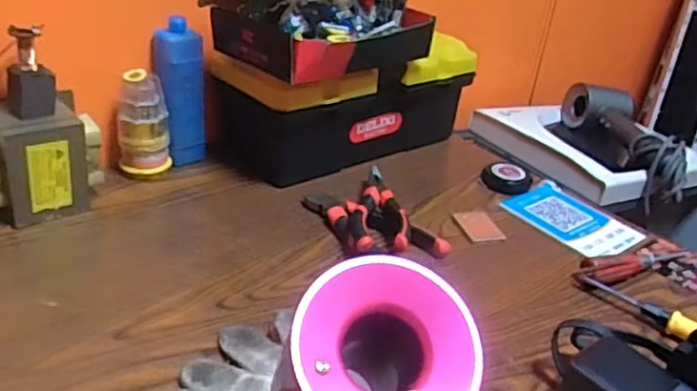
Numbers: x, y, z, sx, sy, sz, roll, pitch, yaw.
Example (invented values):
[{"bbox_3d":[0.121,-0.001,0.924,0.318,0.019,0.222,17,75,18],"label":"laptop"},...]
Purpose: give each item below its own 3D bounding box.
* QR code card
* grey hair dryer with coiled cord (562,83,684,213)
[{"bbox_3d":[0.236,0.026,0.689,0.097,0.008,0.125,-15,38,-30],"label":"QR code card"},{"bbox_3d":[0.435,-0.095,1.020,0.080,0.096,0.279,1,30,-10],"label":"grey hair dryer with coiled cord"}]

